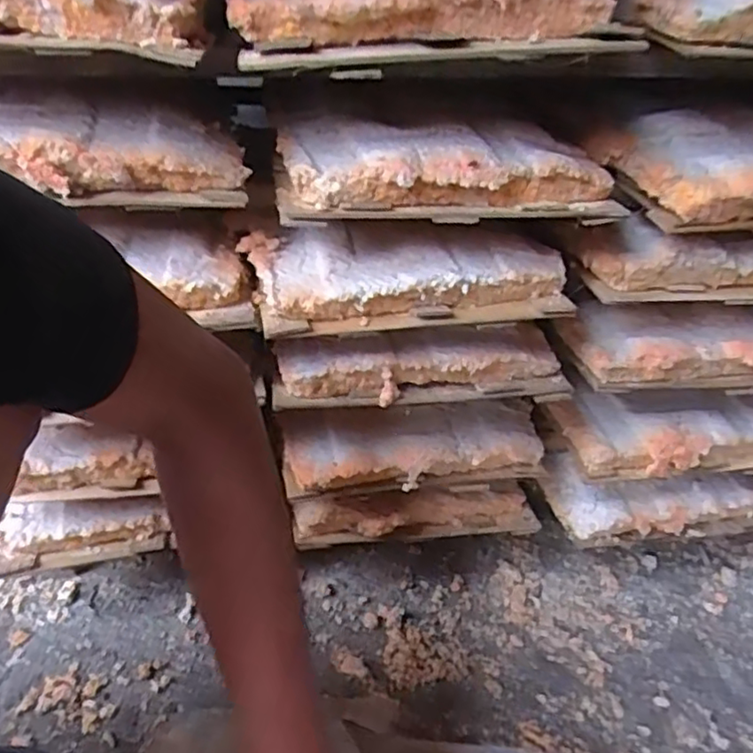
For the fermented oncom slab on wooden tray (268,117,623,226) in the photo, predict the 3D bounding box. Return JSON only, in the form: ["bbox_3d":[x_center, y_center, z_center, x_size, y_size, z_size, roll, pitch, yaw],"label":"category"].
[{"bbox_3d":[0.047,-0.145,0.445,0.234,0.053,0.098,-2,34,-5],"label":"fermented oncom slab on wooden tray"}]

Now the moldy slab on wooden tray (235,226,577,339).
[{"bbox_3d":[0.021,-0.070,0.469,0.234,0.049,0.070,-3,34,-8],"label":"moldy slab on wooden tray"}]

